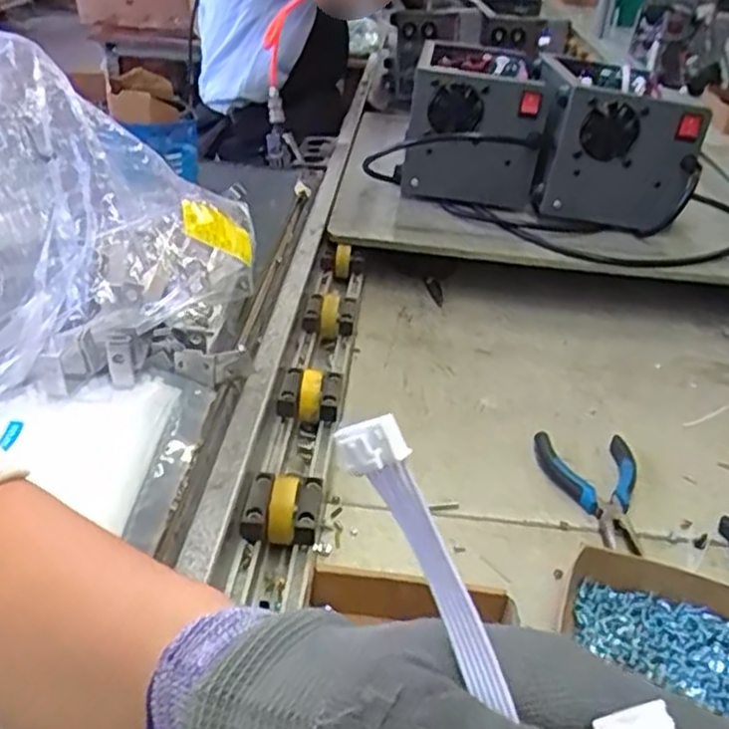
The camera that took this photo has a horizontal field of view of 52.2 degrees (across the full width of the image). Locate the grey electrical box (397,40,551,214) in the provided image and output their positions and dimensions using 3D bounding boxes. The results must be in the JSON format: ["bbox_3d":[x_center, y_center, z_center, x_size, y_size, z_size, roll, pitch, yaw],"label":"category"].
[{"bbox_3d":[0.160,-0.338,1.004,0.177,0.172,0.319,11,34,11],"label":"grey electrical box"}]

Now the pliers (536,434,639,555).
[{"bbox_3d":[0.209,0.105,0.644,0.081,0.021,0.131,-5,34,-13],"label":"pliers"}]

